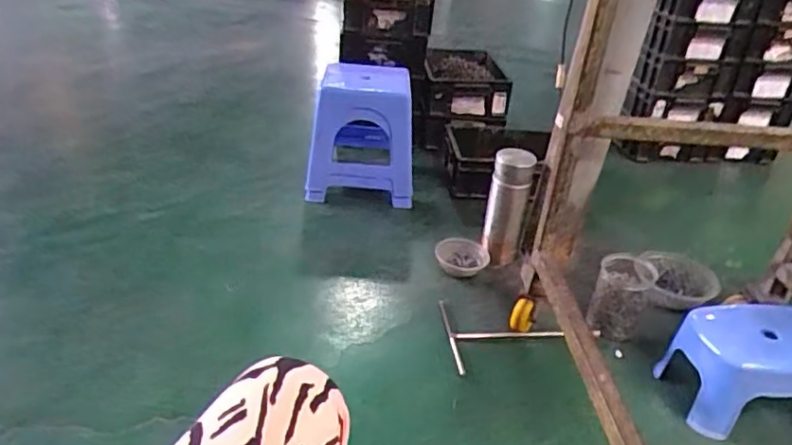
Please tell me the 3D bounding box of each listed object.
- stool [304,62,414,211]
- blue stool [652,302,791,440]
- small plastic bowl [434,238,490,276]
[{"bbox_3d":[-0.076,-0.223,1.552,0.254,0.301,0.261,6,31,0],"label":"stool"},{"bbox_3d":[0.589,0.240,1.030,0.230,0.151,0.175,-2,32,-12],"label":"blue stool"},{"bbox_3d":[0.139,0.076,1.306,0.114,0.041,0.089,11,31,9],"label":"small plastic bowl"}]

